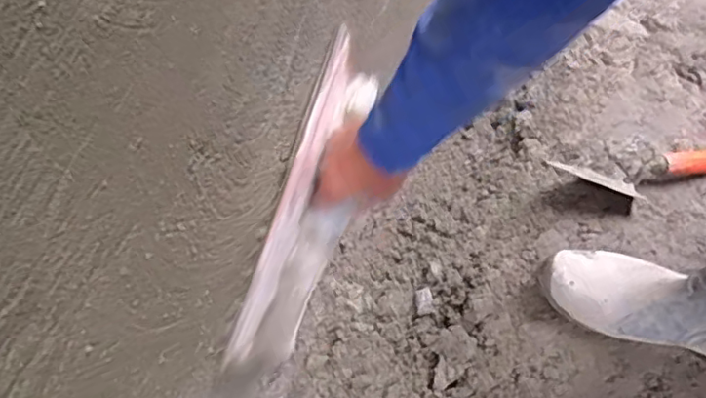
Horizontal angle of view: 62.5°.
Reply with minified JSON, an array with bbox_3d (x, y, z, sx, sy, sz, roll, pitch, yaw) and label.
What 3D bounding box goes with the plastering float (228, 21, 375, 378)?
[{"bbox_3d":[-0.034,0.002,0.563,0.057,0.088,0.317,14,79,9],"label":"plastering float"}]

